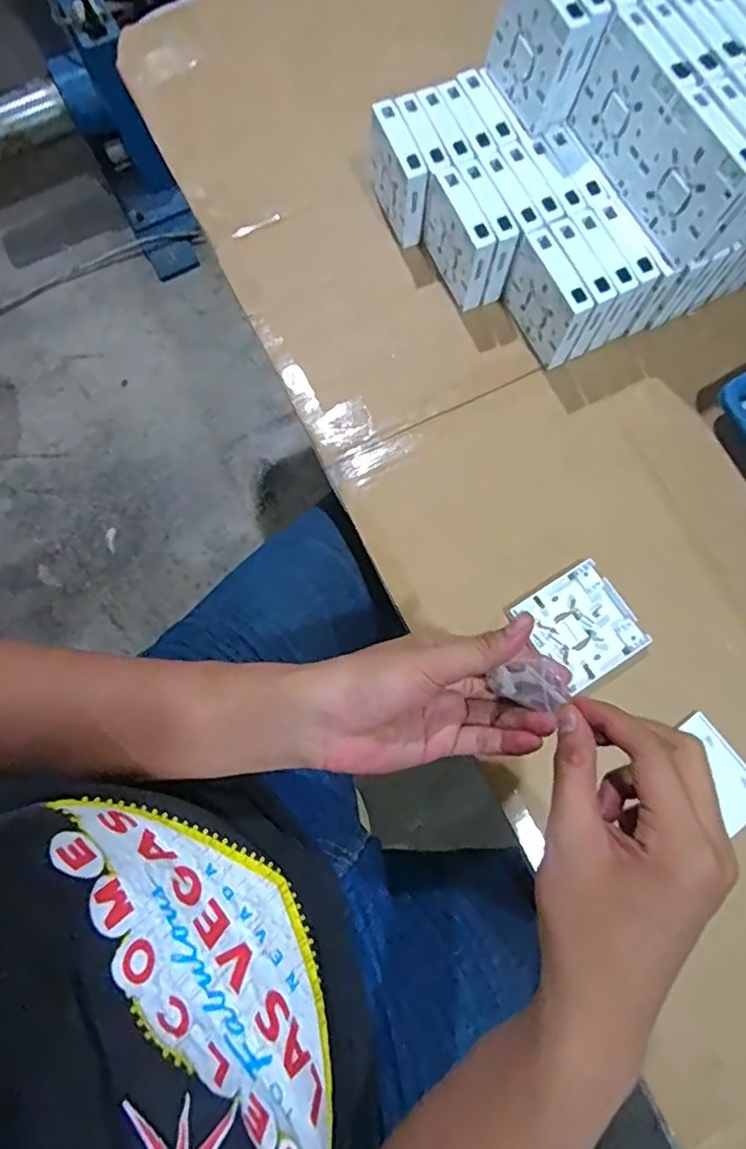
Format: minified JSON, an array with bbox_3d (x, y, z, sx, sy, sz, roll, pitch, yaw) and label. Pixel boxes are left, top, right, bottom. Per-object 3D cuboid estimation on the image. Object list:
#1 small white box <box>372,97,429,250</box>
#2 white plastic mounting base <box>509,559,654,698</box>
[{"bbox_3d":[0.022,-0.379,0.580,0.024,0.081,0.090,-23,78,-4],"label":"small white box"},{"bbox_3d":[0.179,0.046,0.529,0.085,0.023,0.089,-32,78,-6],"label":"white plastic mounting base"}]

